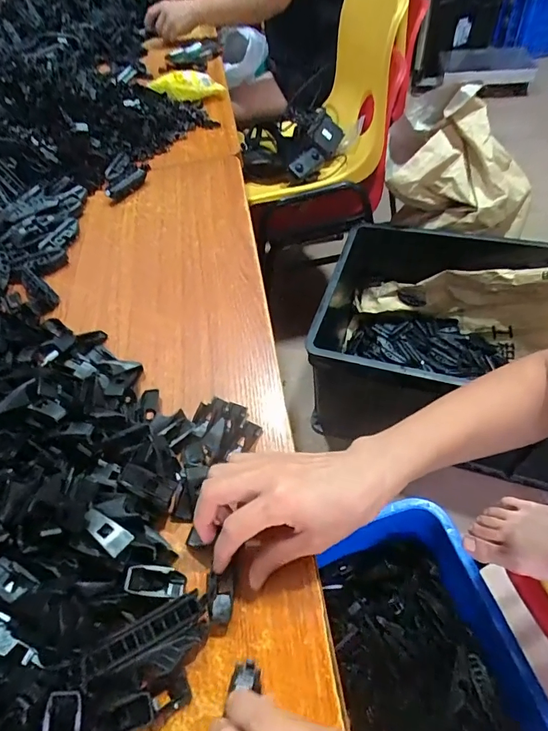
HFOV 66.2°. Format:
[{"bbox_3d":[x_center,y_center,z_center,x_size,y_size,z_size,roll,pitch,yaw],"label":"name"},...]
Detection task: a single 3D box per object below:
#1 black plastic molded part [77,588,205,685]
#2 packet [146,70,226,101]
[{"bbox_3d":[-0.080,0.166,0.258,0.075,0.006,0.018,-24,75,-19],"label":"black plastic molded part"},{"bbox_3d":[-0.175,-0.539,0.809,0.155,0.038,0.060,9,54,14],"label":"packet"}]

